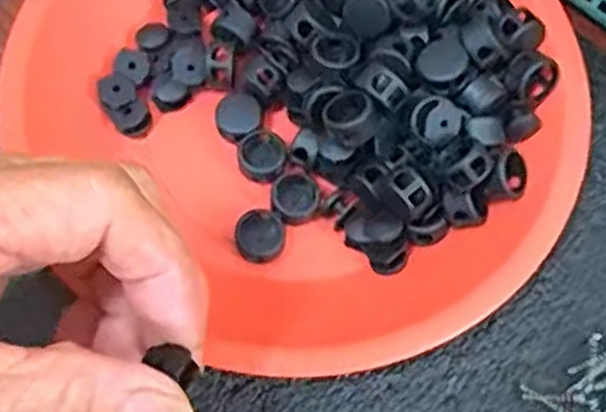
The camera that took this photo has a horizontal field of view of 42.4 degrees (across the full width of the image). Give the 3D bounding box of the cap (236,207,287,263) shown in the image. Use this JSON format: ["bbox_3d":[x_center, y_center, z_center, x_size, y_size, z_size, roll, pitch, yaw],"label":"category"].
[{"bbox_3d":[-0.014,0.010,0.267,0.017,0.007,0.017,-3,69,-1],"label":"cap"}]

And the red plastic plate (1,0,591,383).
[{"bbox_3d":[0.007,-0.049,0.277,0.181,0.035,0.190,0,69,0],"label":"red plastic plate"}]

